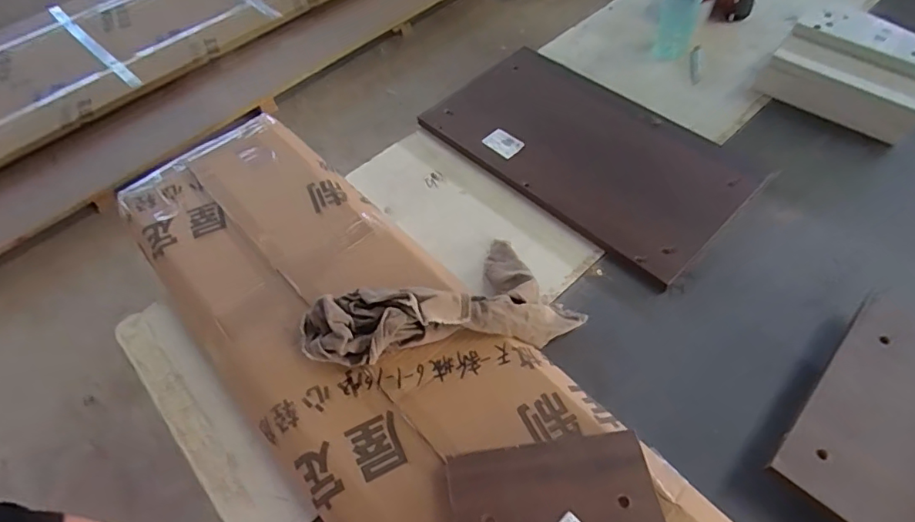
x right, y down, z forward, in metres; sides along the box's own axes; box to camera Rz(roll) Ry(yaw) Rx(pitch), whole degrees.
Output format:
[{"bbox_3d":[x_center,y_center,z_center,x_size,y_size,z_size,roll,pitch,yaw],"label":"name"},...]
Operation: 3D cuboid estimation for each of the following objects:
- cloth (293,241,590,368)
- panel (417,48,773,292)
[{"bbox_3d":[-0.017,0.041,0.613,0.328,0.077,0.171,-8,52,-20],"label":"cloth"},{"bbox_3d":[0.203,-0.190,0.822,0.293,0.016,0.485,-39,61,-20],"label":"panel"}]

